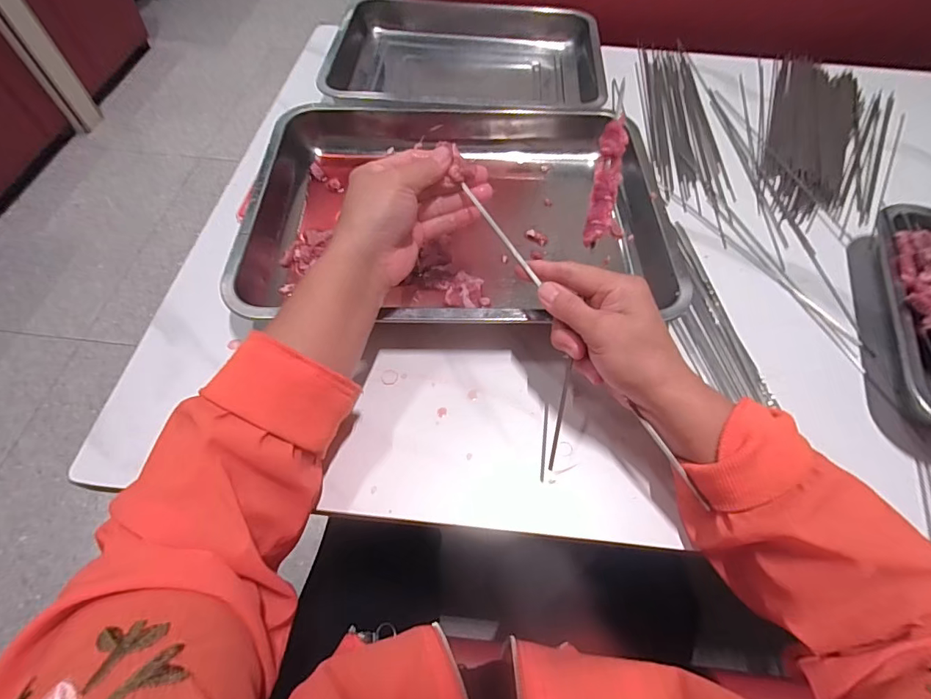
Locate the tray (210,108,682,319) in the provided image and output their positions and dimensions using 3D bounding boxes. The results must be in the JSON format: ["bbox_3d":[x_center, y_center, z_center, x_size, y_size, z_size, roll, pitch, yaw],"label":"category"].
[{"bbox_3d":[-0.007,-0.144,0.458,0.388,0.049,0.307,0,59,-2],"label":"tray"}]

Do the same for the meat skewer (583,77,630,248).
[{"bbox_3d":[0.107,-0.136,0.334,0.022,0.016,0.122,8,88,3],"label":"meat skewer"}]

